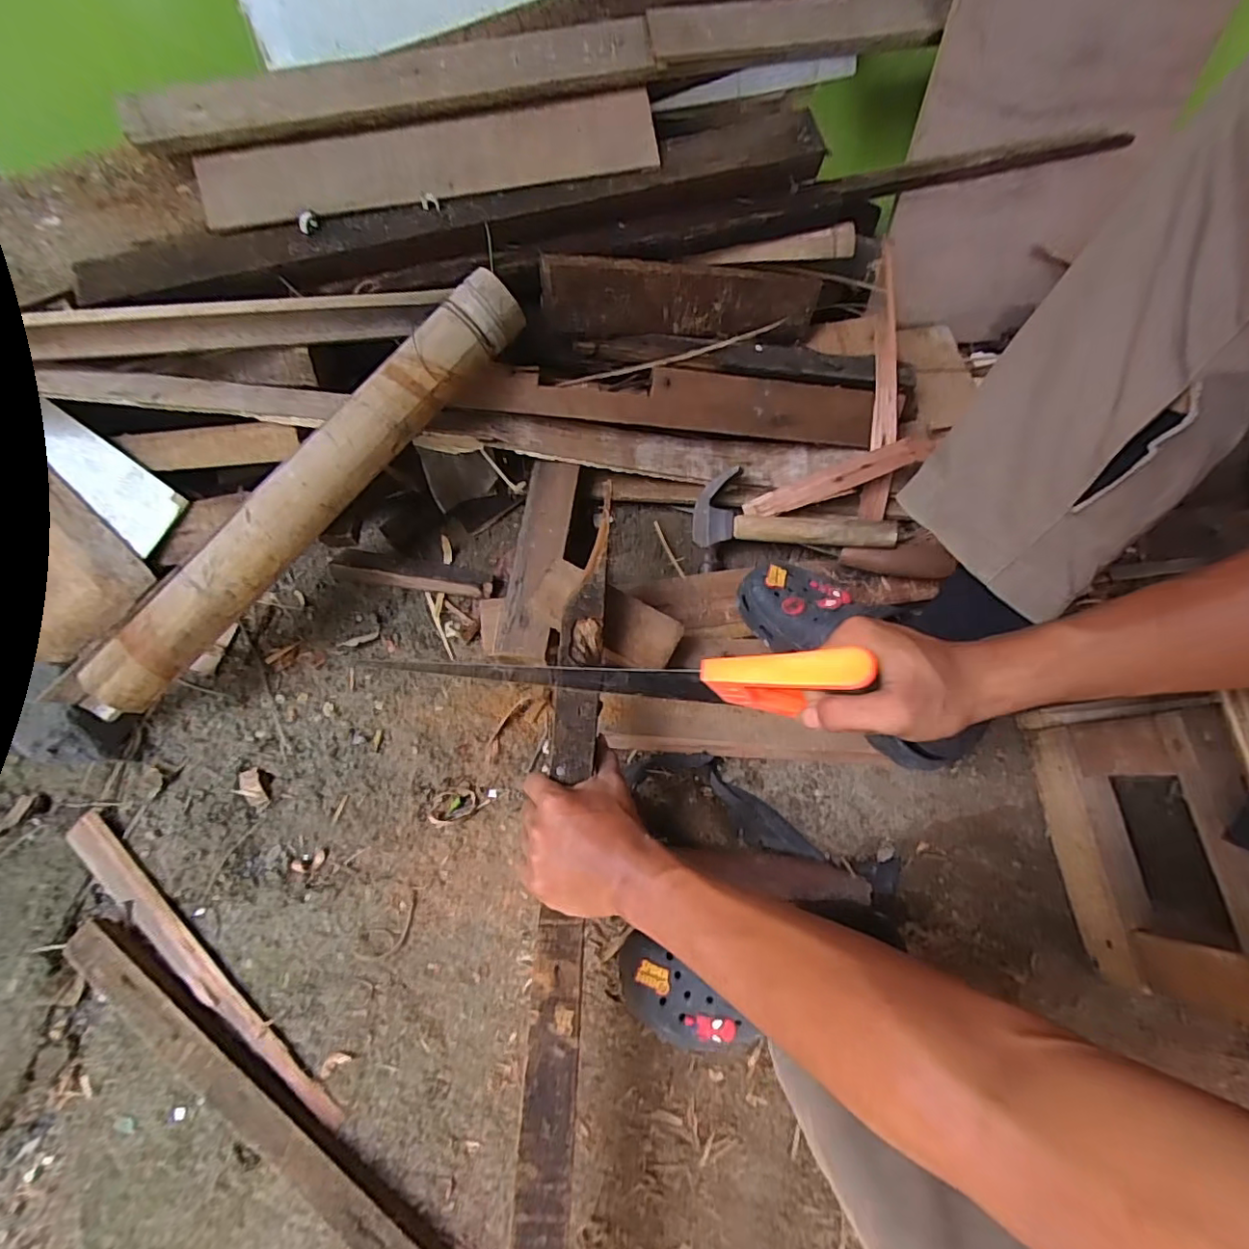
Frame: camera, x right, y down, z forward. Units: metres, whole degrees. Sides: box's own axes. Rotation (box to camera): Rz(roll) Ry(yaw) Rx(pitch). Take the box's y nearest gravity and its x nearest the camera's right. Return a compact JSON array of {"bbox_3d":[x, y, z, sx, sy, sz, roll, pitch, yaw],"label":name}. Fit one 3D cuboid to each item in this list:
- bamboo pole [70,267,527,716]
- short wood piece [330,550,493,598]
[{"bbox_3d":[-0.301,-0.122,0.544,0.059,0.050,0.539,44,88,13],"label":"bamboo pole"},{"bbox_3d":[-0.245,-0.060,0.665,0.185,0.030,0.035,7,71,1],"label":"short wood piece"}]

